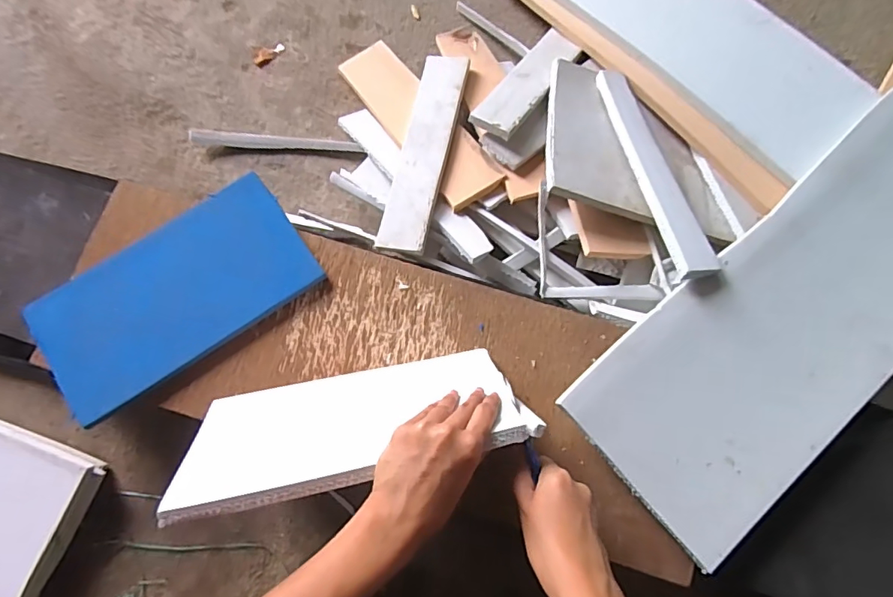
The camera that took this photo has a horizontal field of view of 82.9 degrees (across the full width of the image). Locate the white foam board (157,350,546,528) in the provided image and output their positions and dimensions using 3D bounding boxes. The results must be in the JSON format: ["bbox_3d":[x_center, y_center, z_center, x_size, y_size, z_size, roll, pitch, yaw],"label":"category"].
[{"bbox_3d":[-0.083,0.108,0.457,0.291,0.161,0.010,-12,112,-4],"label":"white foam board"}]

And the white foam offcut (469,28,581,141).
[{"bbox_3d":[0.106,-0.277,0.634,0.060,0.016,0.221,30,62,8],"label":"white foam offcut"}]

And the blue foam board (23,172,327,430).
[{"bbox_3d":[-0.294,-0.009,0.548,0.282,0.019,0.156,-34,77,-9],"label":"blue foam board"}]

